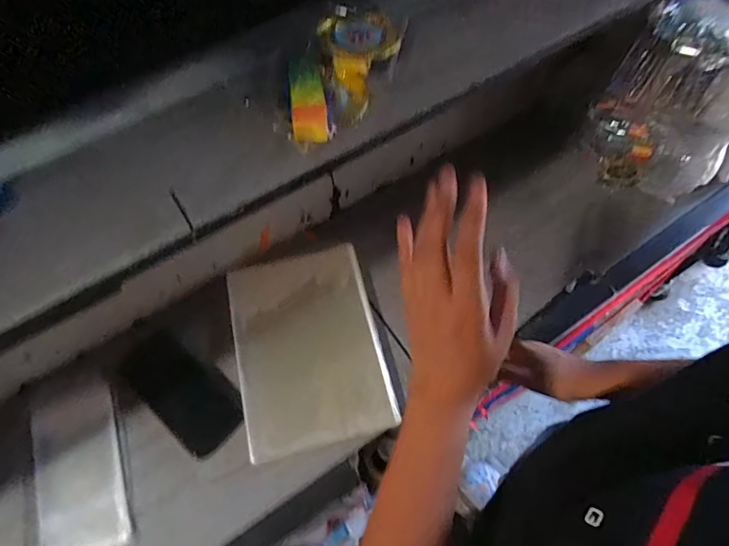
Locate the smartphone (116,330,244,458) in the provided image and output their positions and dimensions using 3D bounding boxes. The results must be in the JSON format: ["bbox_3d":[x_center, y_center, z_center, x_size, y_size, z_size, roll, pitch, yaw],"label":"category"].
[{"bbox_3d":[-0.223,0.146,0.544,0.158,0.005,0.084,39,57,11],"label":"smartphone"}]

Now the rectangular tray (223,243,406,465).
[{"bbox_3d":[-0.076,0.092,0.580,0.181,0.017,0.259,-14,62,-5],"label":"rectangular tray"}]

